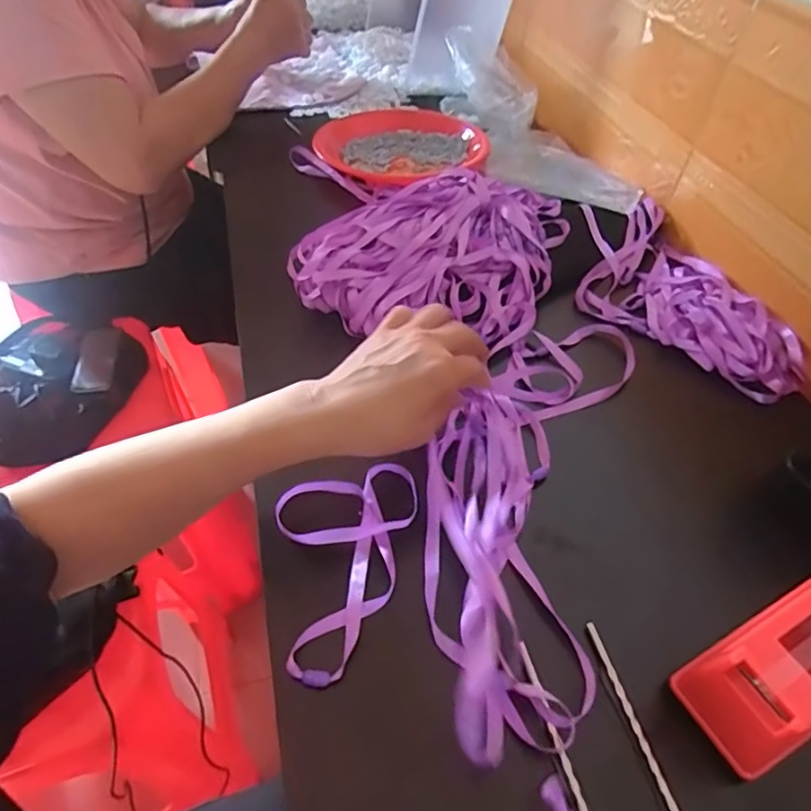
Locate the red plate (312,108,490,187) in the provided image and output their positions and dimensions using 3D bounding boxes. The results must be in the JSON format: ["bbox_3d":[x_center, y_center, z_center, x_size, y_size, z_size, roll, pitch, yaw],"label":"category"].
[{"bbox_3d":[-0.002,-0.365,0.799,0.235,0.037,0.214,2,48,-2],"label":"red plate"}]

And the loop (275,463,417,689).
[{"bbox_3d":[-0.033,0.105,0.396,0.100,0.009,0.148,-7,49,-10],"label":"loop"}]

